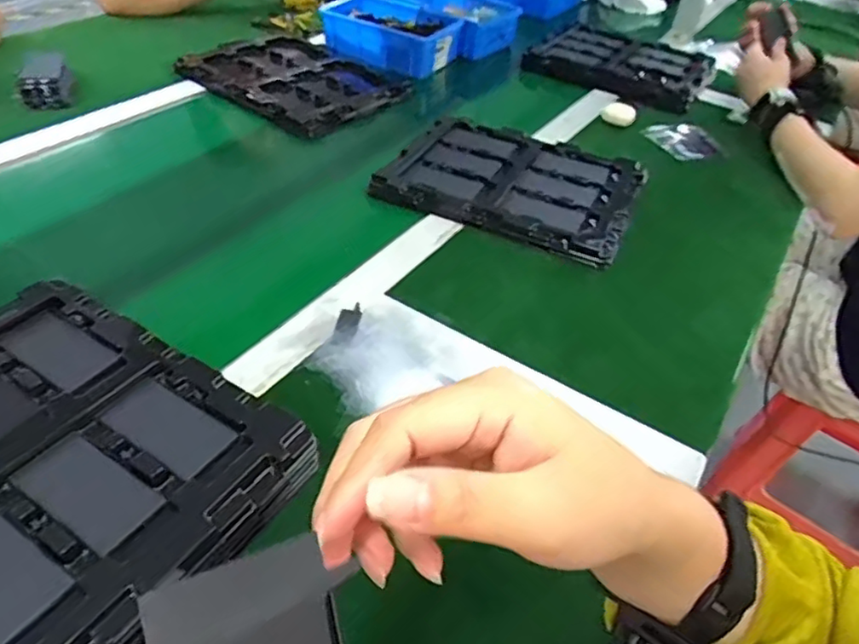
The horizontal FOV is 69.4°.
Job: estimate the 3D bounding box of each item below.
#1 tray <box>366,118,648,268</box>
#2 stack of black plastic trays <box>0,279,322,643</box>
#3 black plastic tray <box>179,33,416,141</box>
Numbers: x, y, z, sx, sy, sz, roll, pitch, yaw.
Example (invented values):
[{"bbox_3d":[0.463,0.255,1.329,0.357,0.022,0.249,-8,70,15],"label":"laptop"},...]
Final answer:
[{"bbox_3d":[0.096,-0.166,0.722,0.272,0.026,0.205,19,44,12],"label":"tray"},{"bbox_3d":[-0.242,0.089,0.390,0.284,0.036,0.216,26,46,19],"label":"stack of black plastic trays"},{"bbox_3d":[-0.190,-0.353,0.888,0.275,0.017,0.223,29,47,22],"label":"black plastic tray"}]

